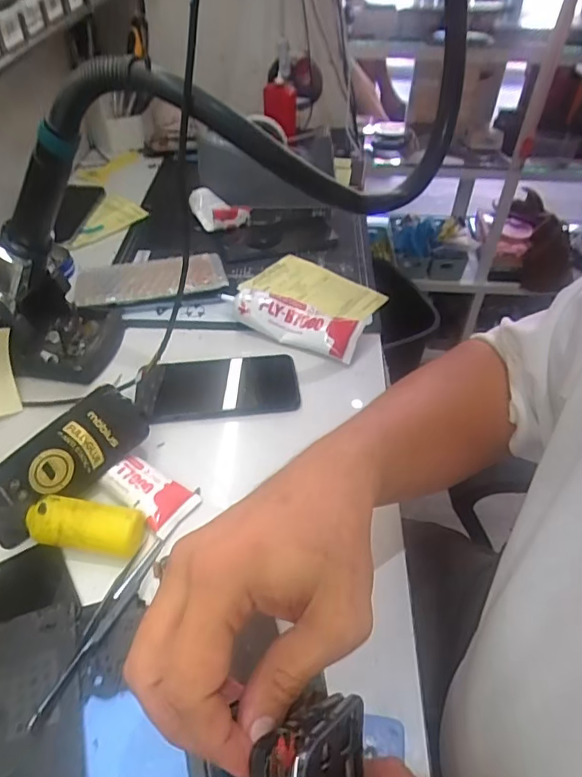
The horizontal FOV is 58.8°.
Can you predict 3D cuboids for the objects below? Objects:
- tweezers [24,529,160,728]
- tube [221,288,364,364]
[{"bbox_3d":[-0.128,0.156,0.354,0.016,0.012,0.136,14,48,12],"label":"tweezers"},{"bbox_3d":[-0.003,-0.072,0.565,0.153,0.035,0.047,16,48,14],"label":"tube"}]

